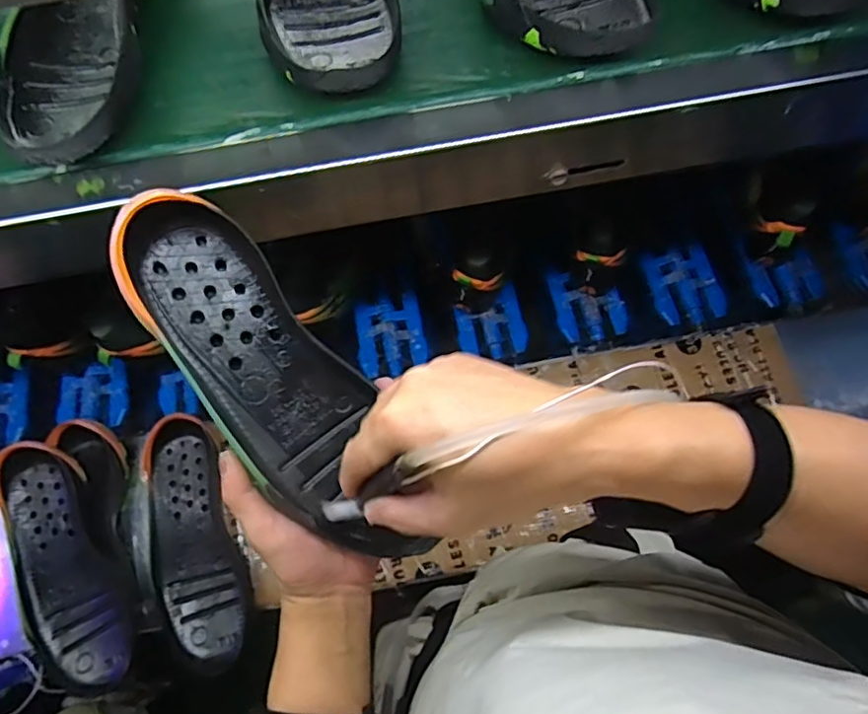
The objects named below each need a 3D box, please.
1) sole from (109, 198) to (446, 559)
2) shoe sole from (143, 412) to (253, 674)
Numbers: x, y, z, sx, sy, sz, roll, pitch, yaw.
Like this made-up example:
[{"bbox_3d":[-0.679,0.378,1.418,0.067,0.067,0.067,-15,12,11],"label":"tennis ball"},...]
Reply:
[{"bbox_3d":[-0.102,0.023,0.402,0.090,0.035,0.282,-34,99,-10],"label":"sole"},{"bbox_3d":[-0.275,0.207,0.673,0.097,0.054,0.277,-19,72,-5],"label":"shoe sole"}]

